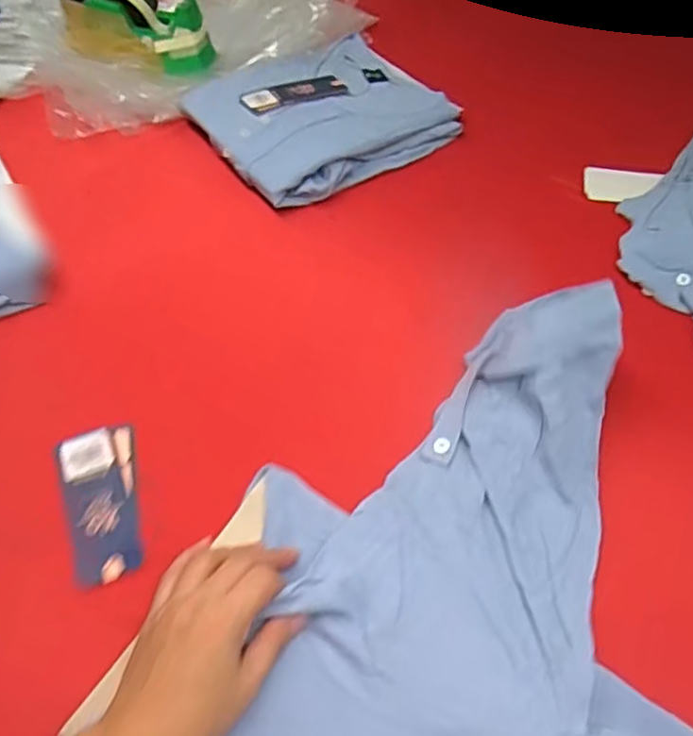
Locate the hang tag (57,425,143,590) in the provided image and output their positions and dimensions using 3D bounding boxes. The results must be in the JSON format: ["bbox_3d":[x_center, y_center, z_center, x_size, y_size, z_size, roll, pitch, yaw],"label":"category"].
[{"bbox_3d":[-0.177,0.096,0.462,0.053,0.005,0.120,-16,54,-15],"label":"hang tag"}]

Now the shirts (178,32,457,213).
[{"bbox_3d":[-0.025,-0.290,0.716,0.258,0.033,0.218,-28,58,-23],"label":"shirts"}]

